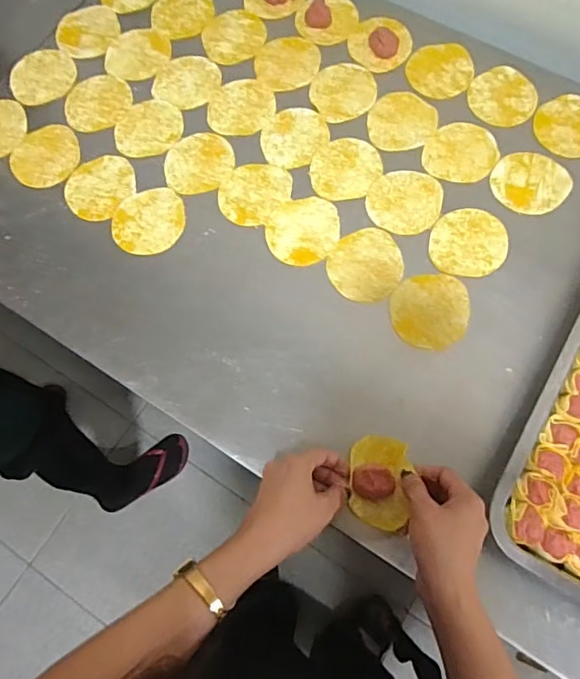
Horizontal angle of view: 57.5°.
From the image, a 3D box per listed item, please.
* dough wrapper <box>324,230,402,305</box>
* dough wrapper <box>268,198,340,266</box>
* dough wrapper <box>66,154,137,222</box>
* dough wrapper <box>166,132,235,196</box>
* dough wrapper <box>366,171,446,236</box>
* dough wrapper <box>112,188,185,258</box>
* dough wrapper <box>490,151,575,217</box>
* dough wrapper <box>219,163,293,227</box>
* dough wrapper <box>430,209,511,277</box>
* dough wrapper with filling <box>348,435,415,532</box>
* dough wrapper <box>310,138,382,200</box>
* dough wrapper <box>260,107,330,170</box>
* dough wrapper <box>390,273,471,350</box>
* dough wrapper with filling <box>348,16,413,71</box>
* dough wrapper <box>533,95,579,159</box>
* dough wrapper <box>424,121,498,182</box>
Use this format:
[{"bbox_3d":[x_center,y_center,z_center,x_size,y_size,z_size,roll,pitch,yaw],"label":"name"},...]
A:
[{"bbox_3d":[0.083,-0.082,0.583,0.080,0.004,0.086,-7,73,-2],"label":"dough wrapper"},{"bbox_3d":[0.015,-0.123,0.602,0.080,0.004,0.083,-7,73,-2],"label":"dough wrapper"},{"bbox_3d":[-0.226,-0.184,0.628,0.076,0.005,0.088,31,76,10],"label":"dough wrapper"},{"bbox_3d":[-0.110,-0.214,0.639,0.081,0.004,0.083,-14,73,-4],"label":"dough wrapper"},{"bbox_3d":[0.133,-0.161,0.610,0.081,0.004,0.084,0,73,0],"label":"dough wrapper"},{"bbox_3d":[-0.163,-0.138,0.612,0.079,0.008,0.086,0,73,0],"label":"dough wrapper"},{"bbox_3d":[0.276,-0.182,0.613,0.084,0.004,0.083,-33,73,-9],"label":"dough wrapper"},{"bbox_3d":[-0.042,-0.174,0.622,0.073,0.004,0.088,39,77,11],"label":"dough wrapper"},{"bbox_3d":[0.200,-0.110,0.591,0.082,0.004,0.080,0,73,0],"label":"dough wrapper"},{"bbox_3d":[0.084,0.134,0.502,0.052,0.018,0.083,5,73,2],"label":"dough wrapper with filling"},{"bbox_3d":[0.066,-0.204,0.627,0.076,0.004,0.087,34,76,10],"label":"dough wrapper"},{"bbox_3d":[0.005,-0.247,0.644,0.073,0.004,0.086,37,77,11],"label":"dough wrapper"},{"bbox_3d":[0.150,-0.031,0.566,0.081,0.005,0.081,-5,73,-1],"label":"dough wrapper"},{"bbox_3d":[0.115,-0.382,0.682,0.077,0.010,0.079,0,73,0],"label":"dough wrapper with filling"},{"bbox_3d":[0.336,-0.255,0.634,0.076,0.005,0.083,-3,73,9],"label":"dough wrapper"},{"bbox_3d":[0.203,-0.223,0.630,0.083,0.006,0.081,0,73,0],"label":"dough wrapper"}]

